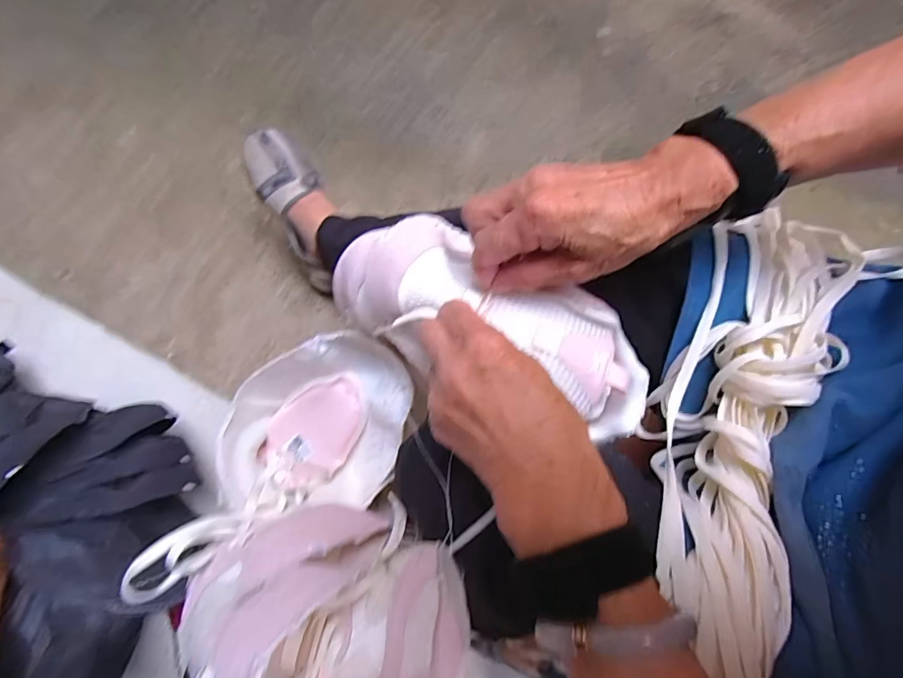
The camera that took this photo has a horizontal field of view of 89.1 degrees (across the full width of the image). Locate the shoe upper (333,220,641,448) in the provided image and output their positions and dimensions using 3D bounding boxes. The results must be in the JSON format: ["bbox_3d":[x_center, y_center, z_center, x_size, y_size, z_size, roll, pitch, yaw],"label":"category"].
[{"bbox_3d":[0.035,-0.014,0.328,0.241,0.057,0.090,25,77,-1],"label":"shoe upper"}]

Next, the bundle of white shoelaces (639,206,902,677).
[{"bbox_3d":[0.203,0.032,0.325,0.124,0.098,0.300,32,83,5],"label":"bundle of white shoelaces"}]

